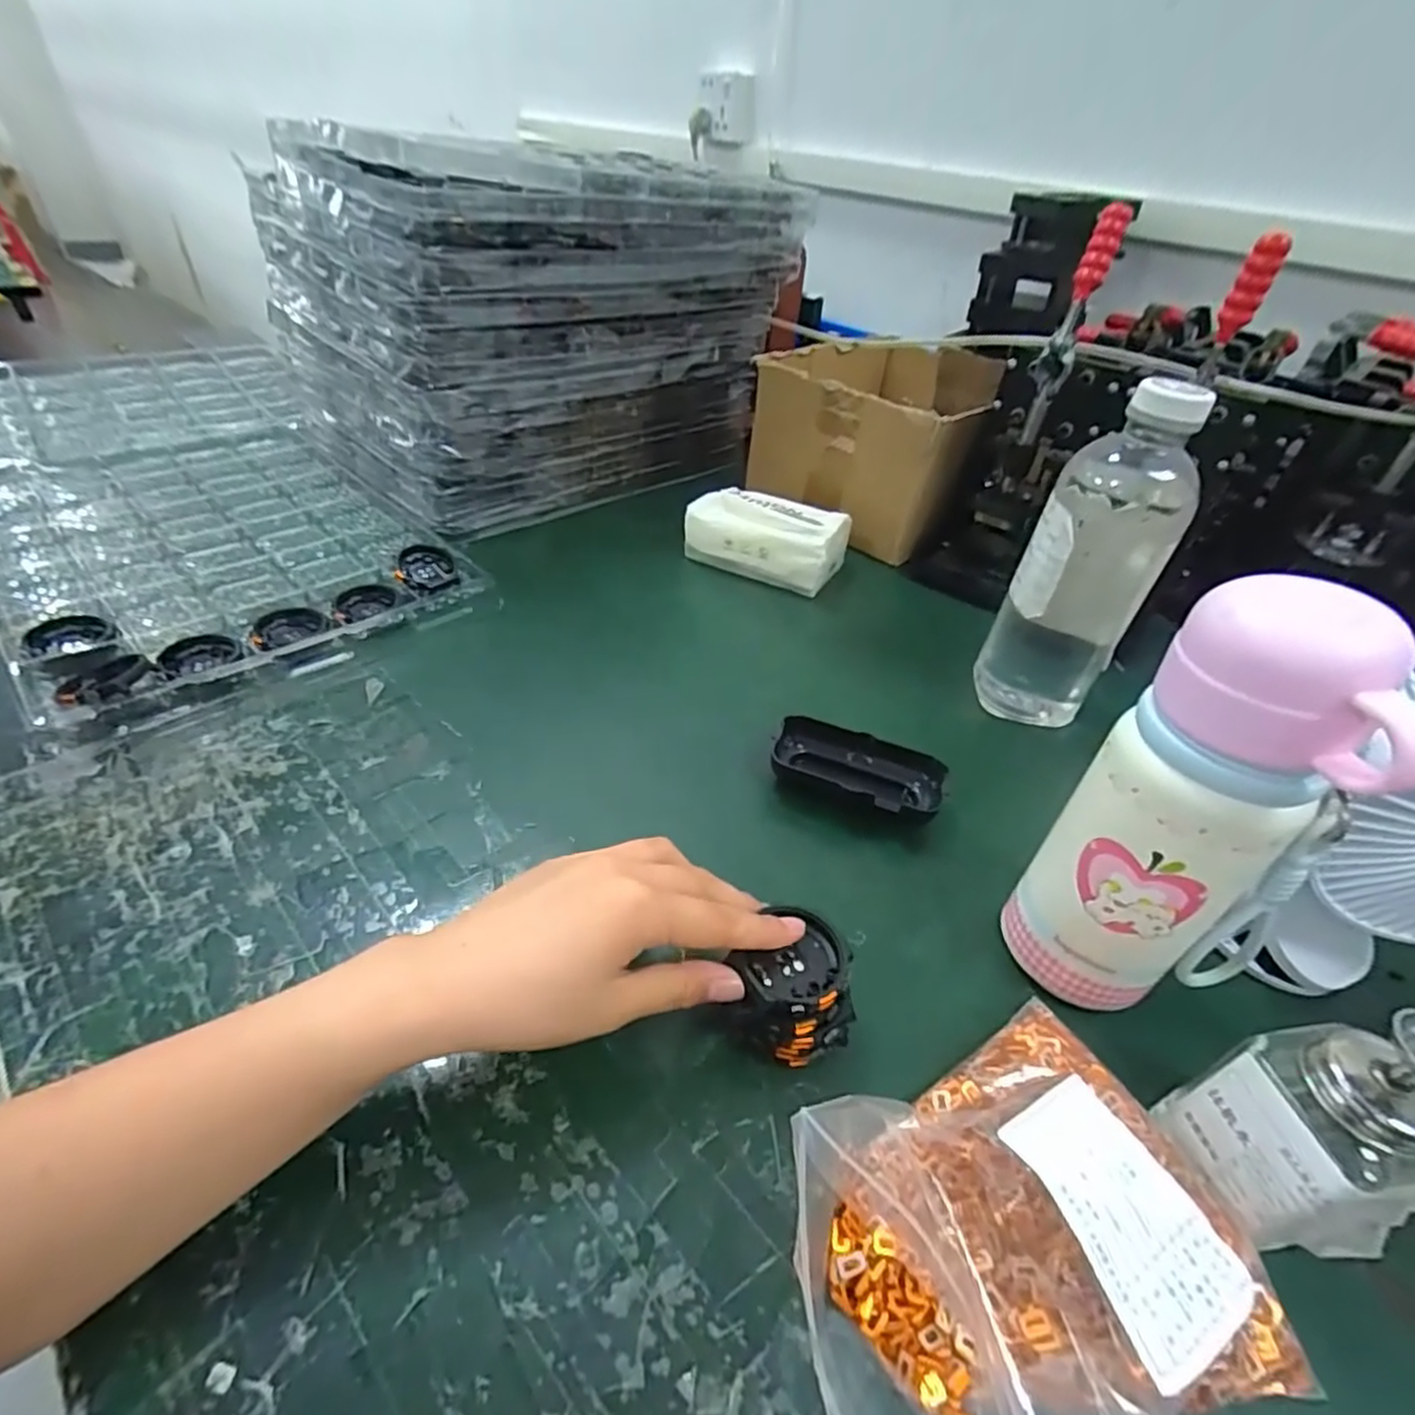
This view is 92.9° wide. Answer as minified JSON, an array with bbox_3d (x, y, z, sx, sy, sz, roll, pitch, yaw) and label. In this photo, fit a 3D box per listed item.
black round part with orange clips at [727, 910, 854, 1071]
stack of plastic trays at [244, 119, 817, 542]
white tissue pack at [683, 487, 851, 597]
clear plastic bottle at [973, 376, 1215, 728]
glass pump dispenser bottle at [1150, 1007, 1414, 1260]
[{"bbox_3d":[0.037,0.126,0.305,0.051,0.040,0.051,4,40,-3],"label":"black round part with orange clips"},{"bbox_3d":[-0.175,-0.410,0.722,0.292,0.273,0.427,32,46,27],"label":"stack of plastic trays"},{"bbox_3d":[0.057,-0.164,0.654,0.143,0.060,0.082,21,42,16],"label":"white tissue pack"},{"bbox_3d":[0.254,-0.090,0.457,0.082,0.230,0.072,28,44,24],"label":"clear plastic bottle"},{"bbox_3d":[0.229,0.158,0.250,0.052,0.120,0.057,-2,40,-10],"label":"glass pump dispenser bottle"}]

